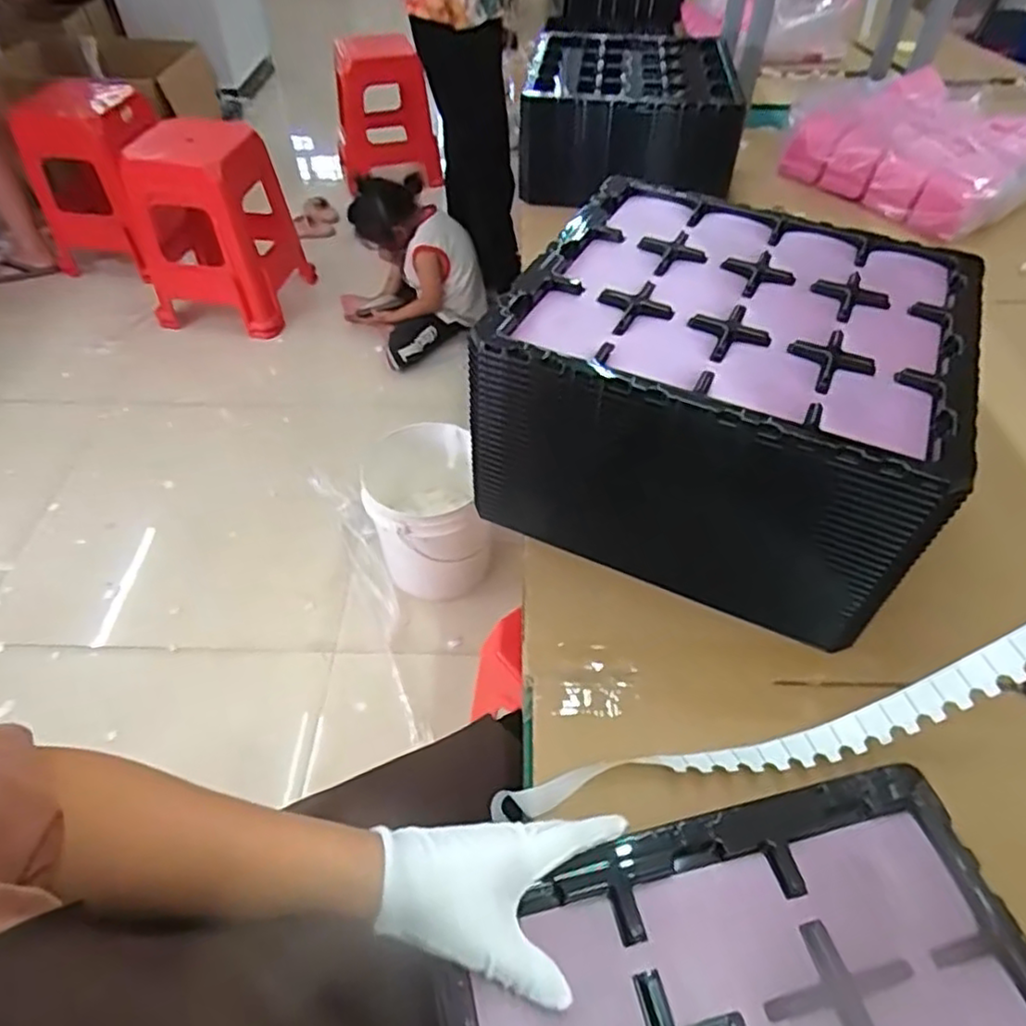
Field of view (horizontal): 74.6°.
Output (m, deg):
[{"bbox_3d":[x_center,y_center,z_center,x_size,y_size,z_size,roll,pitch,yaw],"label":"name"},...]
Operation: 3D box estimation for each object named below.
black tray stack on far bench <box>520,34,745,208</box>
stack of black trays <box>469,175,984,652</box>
[{"bbox_3d":[0.194,-0.714,1.193,0.345,0.144,0.386,2,49,1],"label":"black tray stack on far bench"},{"bbox_3d":[0.202,-0.118,0.652,0.370,0.203,0.353,22,53,18],"label":"stack of black trays"}]

